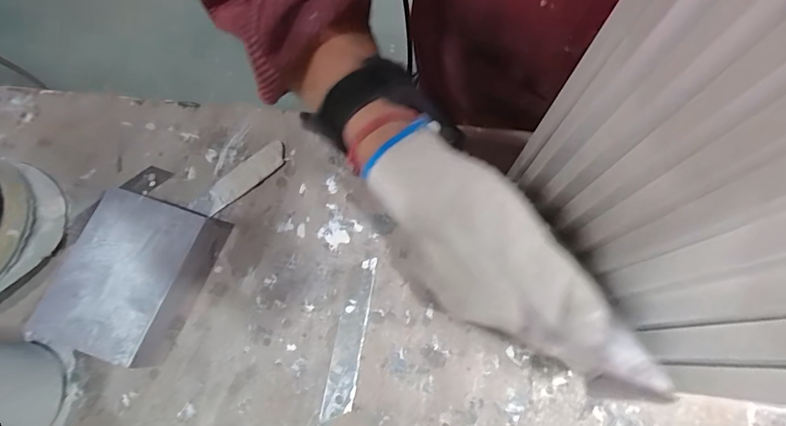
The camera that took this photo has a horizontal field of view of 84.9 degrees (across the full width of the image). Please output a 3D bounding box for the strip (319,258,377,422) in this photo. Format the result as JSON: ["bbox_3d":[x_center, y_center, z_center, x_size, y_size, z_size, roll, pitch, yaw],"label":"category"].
[{"bbox_3d":[-0.028,0.079,0.279,0.018,0.004,0.099,9,71,2],"label":"strip"}]

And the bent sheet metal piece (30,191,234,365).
[{"bbox_3d":[-0.168,0.041,0.277,0.075,0.026,0.100,18,73,5],"label":"bent sheet metal piece"}]

